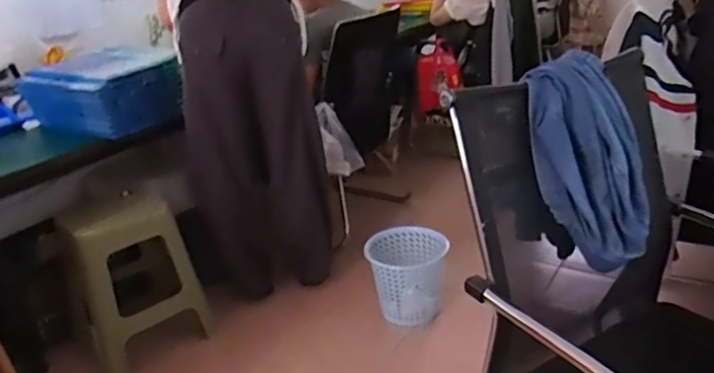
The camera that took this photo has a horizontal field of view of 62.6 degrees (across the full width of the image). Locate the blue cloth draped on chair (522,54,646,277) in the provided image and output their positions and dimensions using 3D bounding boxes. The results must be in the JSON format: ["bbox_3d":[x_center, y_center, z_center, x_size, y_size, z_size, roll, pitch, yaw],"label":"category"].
[{"bbox_3d":[0.366,-0.040,0.938,0.150,0.350,0.073,-13,-4,-15],"label":"blue cloth draped on chair"}]

